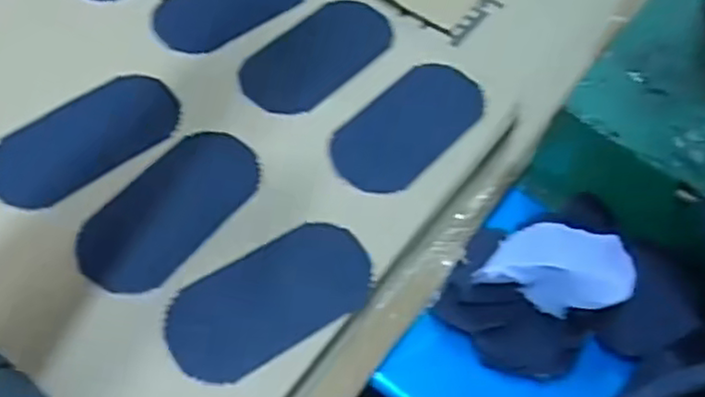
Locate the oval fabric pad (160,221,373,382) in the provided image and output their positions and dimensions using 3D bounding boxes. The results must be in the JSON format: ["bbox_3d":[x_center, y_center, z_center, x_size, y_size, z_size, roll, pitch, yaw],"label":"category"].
[{"bbox_3d":[-0.049,0.062,0.439,0.128,0.005,0.066,-27,64,-23],"label":"oval fabric pad"}]

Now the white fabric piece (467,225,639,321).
[{"bbox_3d":[0.134,0.043,0.482,0.095,0.038,0.066,14,56,2],"label":"white fabric piece"}]

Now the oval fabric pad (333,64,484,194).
[{"bbox_3d":[0.041,-0.053,0.513,0.066,0.008,0.123,41,61,19],"label":"oval fabric pad"}]

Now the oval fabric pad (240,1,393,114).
[{"bbox_3d":[-0.027,-0.110,0.544,0.066,0.008,0.125,40,60,18],"label":"oval fabric pad"}]

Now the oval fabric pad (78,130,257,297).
[{"bbox_3d":[-0.118,0.005,0.461,0.065,0.004,0.130,33,58,14],"label":"oval fabric pad"}]

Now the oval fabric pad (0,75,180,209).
[{"bbox_3d":[-0.180,-0.042,0.482,0.128,0.007,0.062,-37,68,-27],"label":"oval fabric pad"}]

